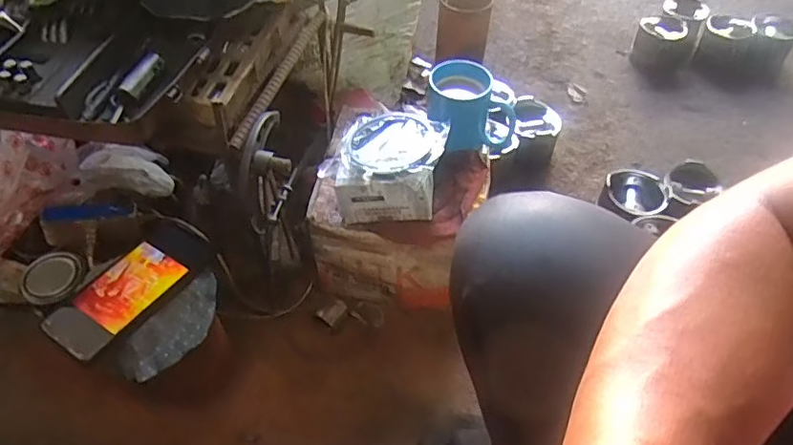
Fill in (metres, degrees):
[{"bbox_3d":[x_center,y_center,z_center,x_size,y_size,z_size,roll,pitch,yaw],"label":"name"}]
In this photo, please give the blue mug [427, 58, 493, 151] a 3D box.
[{"bbox_3d":[0.079,-0.154,0.751,0.097,0.087,0.082,-31,58,-24],"label":"blue mug"}]

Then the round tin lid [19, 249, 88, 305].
[{"bbox_3d":[-0.402,0.064,0.659,0.068,0.019,0.058,-36,74,-29],"label":"round tin lid"}]

